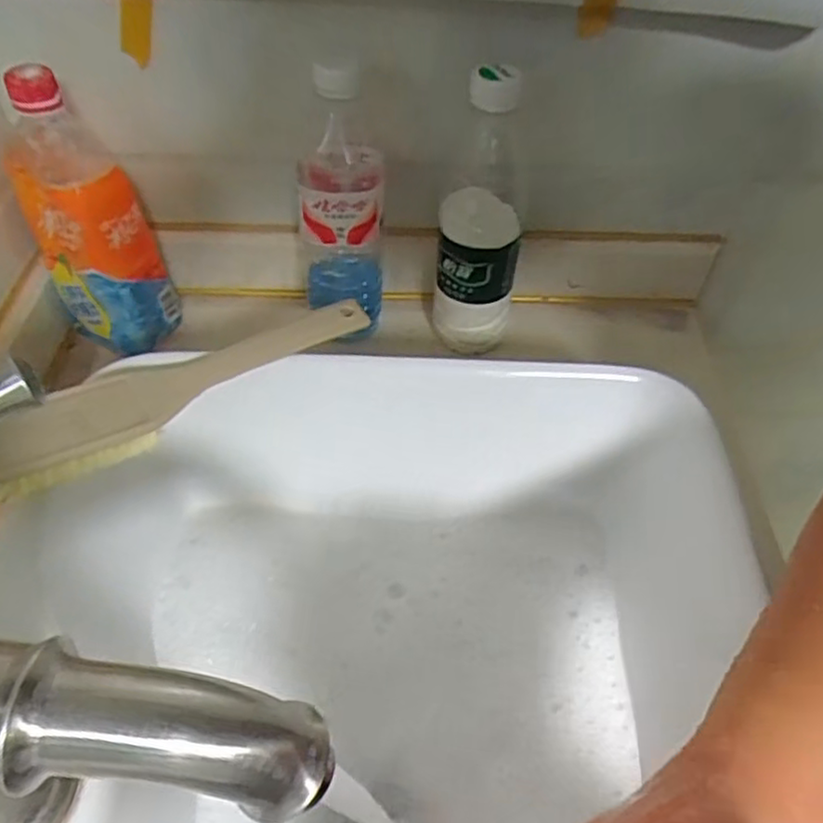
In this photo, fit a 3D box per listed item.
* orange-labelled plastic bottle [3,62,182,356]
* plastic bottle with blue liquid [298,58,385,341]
[{"bbox_3d":[-0.235,-0.139,0.506,0.083,0.206,0.073,-29,57,-23],"label":"orange-labelled plastic bottle"},{"bbox_3d":[-0.055,-0.157,0.537,0.065,0.215,0.075,-2,50,-4],"label":"plastic bottle with blue liquid"}]

